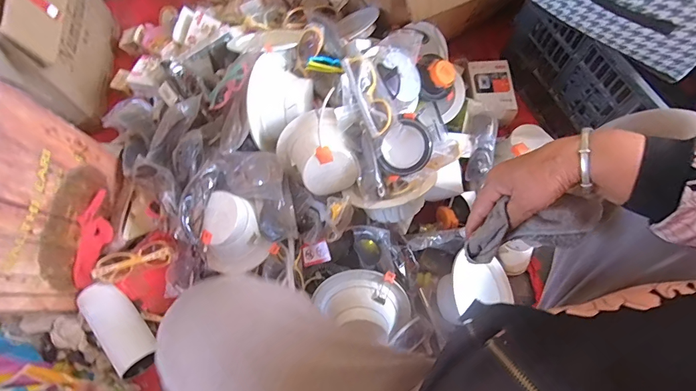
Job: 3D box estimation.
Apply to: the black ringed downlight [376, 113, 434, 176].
[{"bbox_3d":[0.095,-0.078,0.651,0.088,0.029,0.088,1,99,7],"label":"black ringed downlight"}]

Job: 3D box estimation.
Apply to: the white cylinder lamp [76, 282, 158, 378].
[{"bbox_3d":[-0.424,0.244,0.720,0.072,0.059,0.178,-39,73,-11],"label":"white cylinder lamp"}]

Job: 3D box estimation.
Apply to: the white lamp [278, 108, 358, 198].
[{"bbox_3d":[-0.056,-0.070,0.678,0.113,0.077,0.126,-25,70,-7],"label":"white lamp"}]

